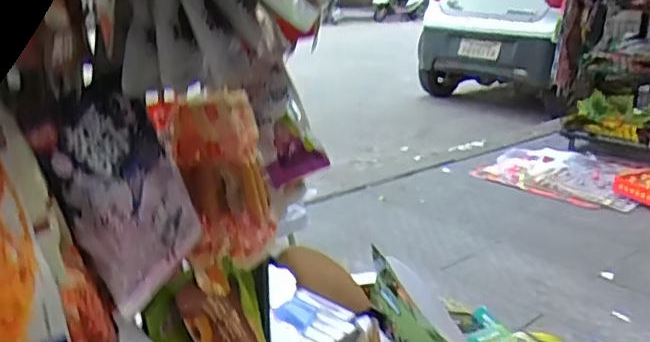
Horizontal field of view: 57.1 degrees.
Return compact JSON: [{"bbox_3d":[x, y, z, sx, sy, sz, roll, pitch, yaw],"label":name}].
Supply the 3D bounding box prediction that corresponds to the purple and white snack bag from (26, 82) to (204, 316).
[{"bbox_3d":[-0.142,0.015,0.428,0.019,0.147,0.101,-14,21,28],"label":"purple and white snack bag"}]

